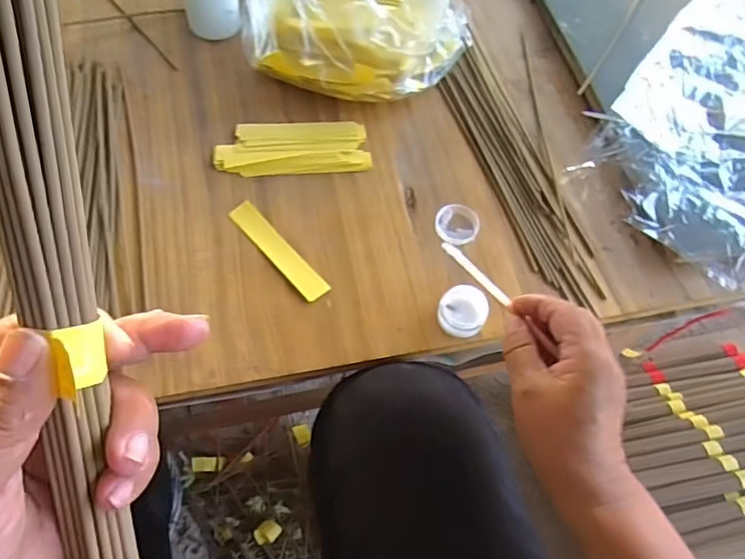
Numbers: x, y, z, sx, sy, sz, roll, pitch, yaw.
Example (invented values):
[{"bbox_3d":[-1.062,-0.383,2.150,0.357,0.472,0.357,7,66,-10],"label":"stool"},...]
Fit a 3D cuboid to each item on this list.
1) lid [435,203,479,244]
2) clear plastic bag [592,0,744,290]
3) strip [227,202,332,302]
[{"bbox_3d":[0.074,-0.048,0.468,0.037,0.010,0.039,1,62,-2],"label":"lid"},{"bbox_3d":[0.355,-0.178,0.536,0.171,0.037,0.391,35,66,15],"label":"clear plastic bag"},{"bbox_3d":[-0.079,-0.025,0.446,0.022,0.004,0.112,-38,70,-20],"label":"strip"}]

